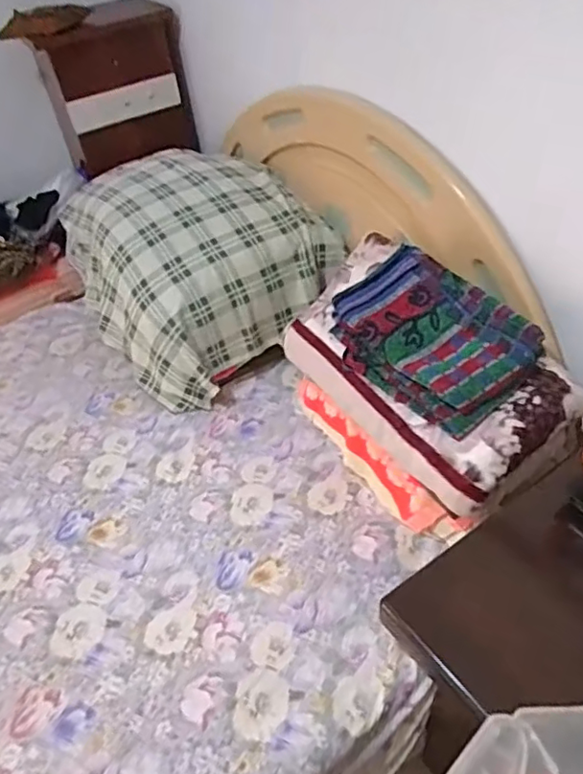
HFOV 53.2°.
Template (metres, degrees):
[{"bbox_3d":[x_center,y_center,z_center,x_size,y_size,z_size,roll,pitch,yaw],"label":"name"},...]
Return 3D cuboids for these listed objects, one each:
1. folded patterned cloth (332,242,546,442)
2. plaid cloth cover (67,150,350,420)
[{"bbox_3d":[0.251,-0.091,1.054,0.334,0.067,0.245,38,80,20],"label":"folded patterned cloth"},{"bbox_3d":[-0.307,-0.377,1.628,0.552,0.355,0.778,-31,48,-22],"label":"plaid cloth cover"}]

